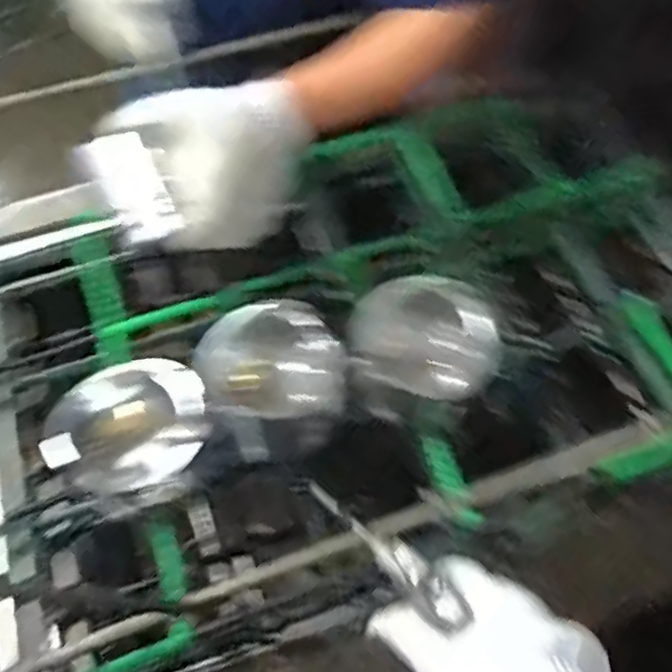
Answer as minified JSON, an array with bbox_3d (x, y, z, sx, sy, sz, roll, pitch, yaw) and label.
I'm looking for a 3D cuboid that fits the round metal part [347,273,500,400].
[{"bbox_3d":[0.082,-0.006,0.636,0.127,0.048,0.114,16,63,8],"label":"round metal part"}]

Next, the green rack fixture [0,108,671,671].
[{"bbox_3d":[-0.003,-0.004,0.733,0.874,0.204,0.468,-21,64,-11],"label":"green rack fixture"}]

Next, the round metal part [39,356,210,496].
[{"bbox_3d":[-0.170,0.080,0.596,0.121,0.072,0.115,0,62,0],"label":"round metal part"}]

